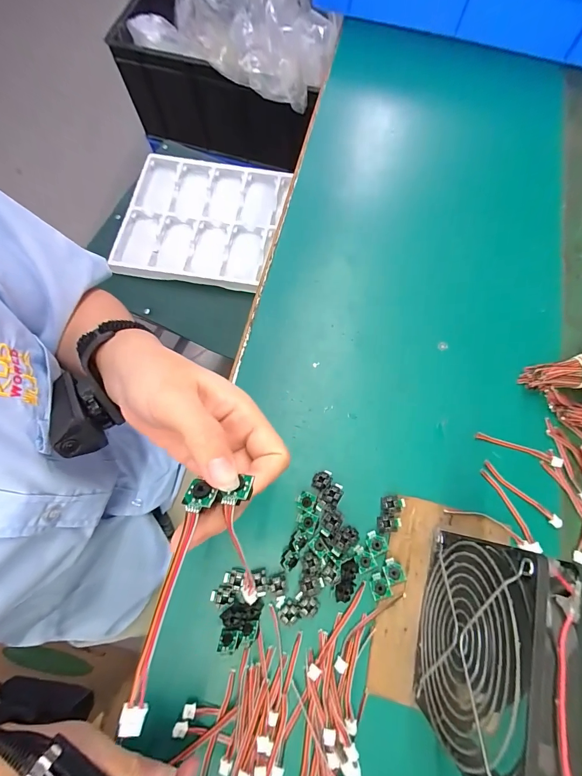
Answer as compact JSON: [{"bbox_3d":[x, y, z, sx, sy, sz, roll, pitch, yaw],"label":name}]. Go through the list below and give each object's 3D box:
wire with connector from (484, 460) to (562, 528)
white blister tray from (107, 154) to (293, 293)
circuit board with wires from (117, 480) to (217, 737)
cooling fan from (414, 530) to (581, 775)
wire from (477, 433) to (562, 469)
[{"bbox_3d":[0.201,0.092,0.298,0.076,0.004,0.009,41,77,12],"label":"wire with connector"},{"bbox_3d":[-0.180,-0.339,0.697,0.295,0.030,0.284,10,73,3],"label":"white blister tray"},{"bbox_3d":[-0.049,0.082,0.139,0.012,0.004,0.088,11,63,3],"label":"circuit board with wires"},{"bbox_3d":[0.117,0.160,0.209,0.031,0.128,0.122,16,73,5],"label":"cooling fan"},{"bbox_3d":[0.204,0.054,0.309,0.074,0.006,0.010,20,73,6],"label":"wire"}]

